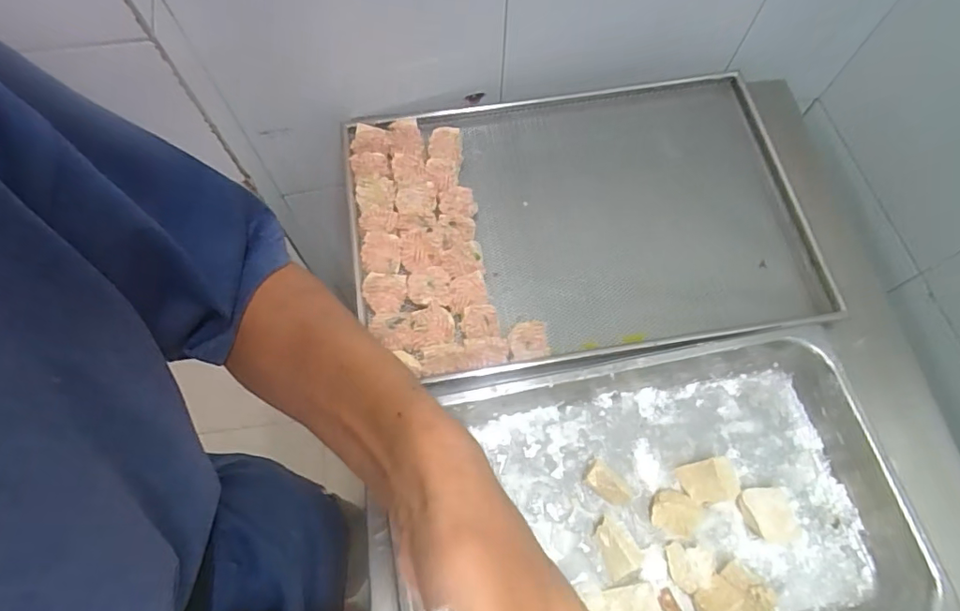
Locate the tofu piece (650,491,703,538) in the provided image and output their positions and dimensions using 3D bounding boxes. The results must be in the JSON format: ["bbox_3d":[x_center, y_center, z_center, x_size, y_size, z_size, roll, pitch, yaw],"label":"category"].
[{"bbox_3d":[0.212,0.228,0.571,0.051,0.017,0.045,27,69,10],"label":"tofu piece"}]

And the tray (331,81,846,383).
[{"bbox_3d":[0.142,-0.121,0.712,0.622,0.055,0.400,-8,67,-4],"label":"tray"}]

